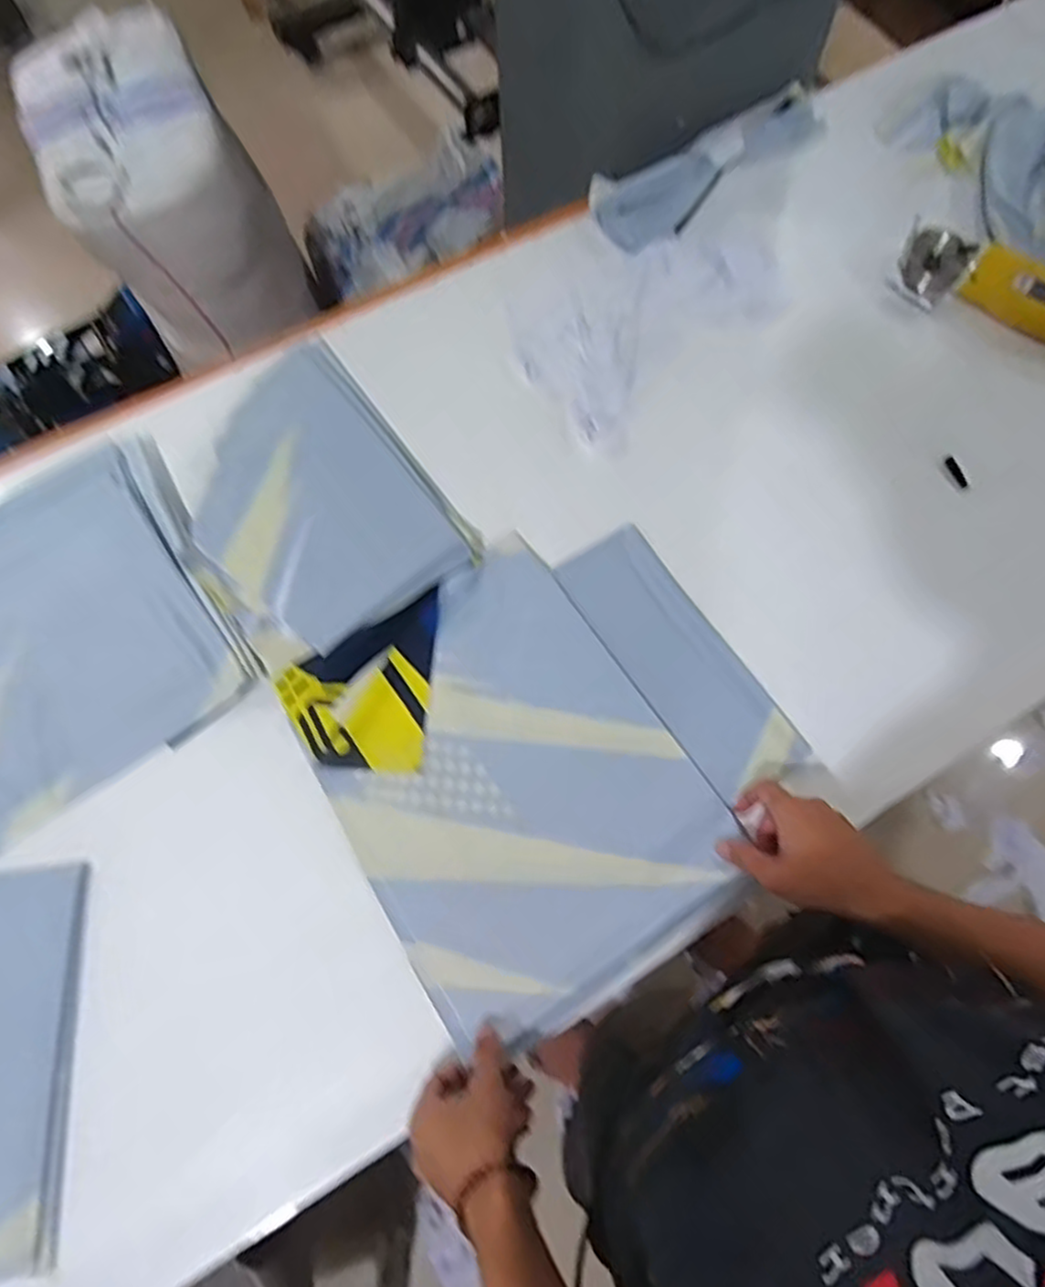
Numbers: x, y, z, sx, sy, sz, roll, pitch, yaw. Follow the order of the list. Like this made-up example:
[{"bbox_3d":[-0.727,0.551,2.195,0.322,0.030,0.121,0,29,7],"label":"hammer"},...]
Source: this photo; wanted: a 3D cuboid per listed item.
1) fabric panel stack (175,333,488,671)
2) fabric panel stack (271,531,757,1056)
[{"bbox_3d":[-0.229,-0.152,0.745,0.250,0.036,0.329,-36,73,-12],"label":"fabric panel stack"},{"bbox_3d":[-0.014,0.123,0.659,0.291,0.034,0.387,-32,70,-11],"label":"fabric panel stack"}]

